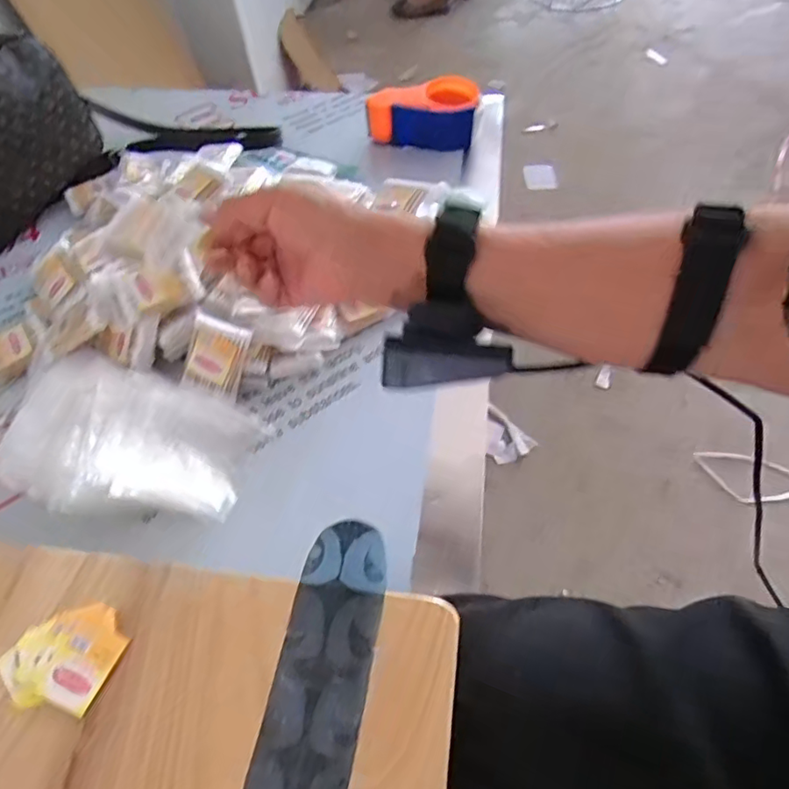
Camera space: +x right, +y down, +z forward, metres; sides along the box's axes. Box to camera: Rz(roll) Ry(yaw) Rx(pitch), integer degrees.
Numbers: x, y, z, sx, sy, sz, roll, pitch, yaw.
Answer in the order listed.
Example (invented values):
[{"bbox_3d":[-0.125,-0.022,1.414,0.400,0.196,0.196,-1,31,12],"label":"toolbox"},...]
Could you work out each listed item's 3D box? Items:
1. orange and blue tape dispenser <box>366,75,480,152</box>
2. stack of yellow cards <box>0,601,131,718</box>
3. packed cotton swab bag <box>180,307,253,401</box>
[{"bbox_3d":[0.041,-0.406,0.805,0.155,0.070,0.086,0,54,4],"label":"orange and blue tape dispenser"},{"bbox_3d":[-0.216,0.172,0.372,0.068,0.010,0.066,18,57,17],"label":"stack of yellow cards"},{"bbox_3d":[-0.169,-0.037,0.531,0.054,0.070,0.017,17,10,-1],"label":"packed cotton swab bag"}]

